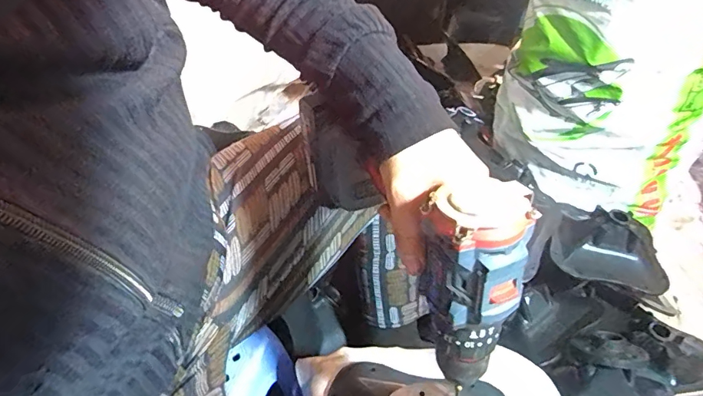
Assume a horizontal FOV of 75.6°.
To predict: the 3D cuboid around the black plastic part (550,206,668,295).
[{"bbox_3d":[0.436,0.079,0.761,0.180,0.068,0.128,18,46,20],"label":"black plastic part"}]

